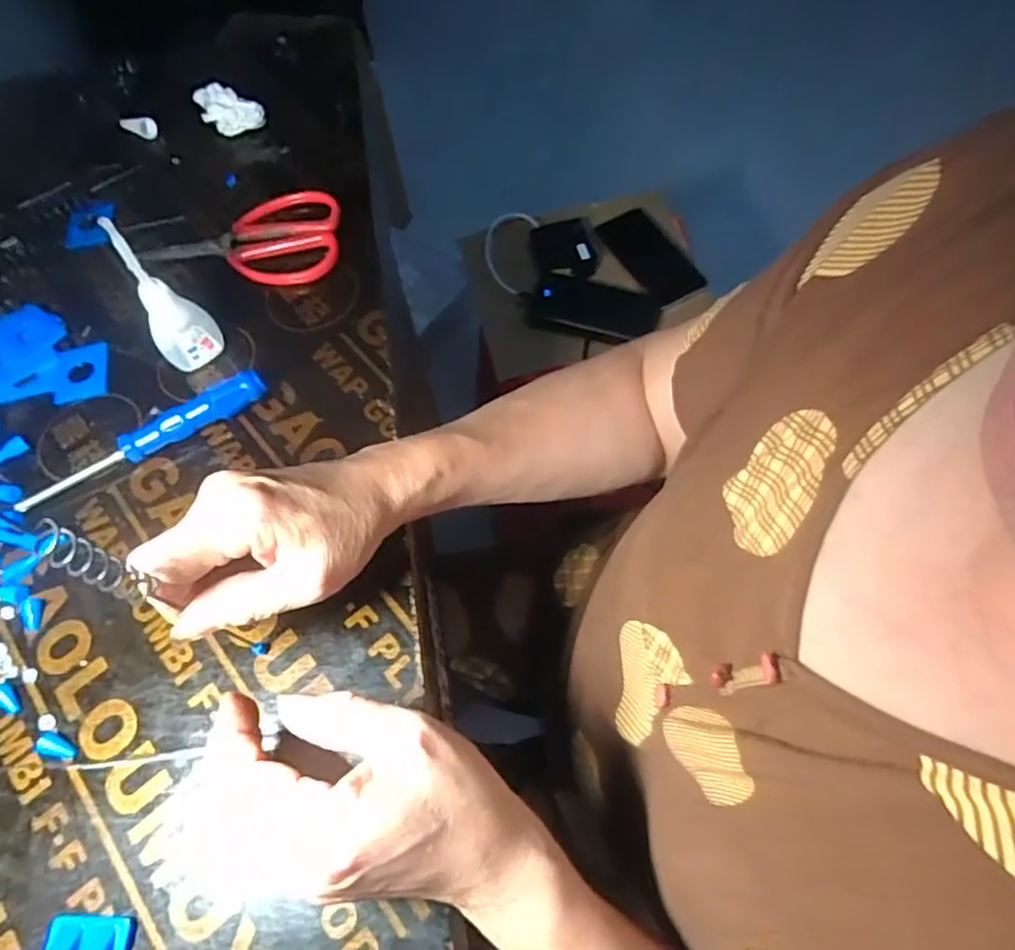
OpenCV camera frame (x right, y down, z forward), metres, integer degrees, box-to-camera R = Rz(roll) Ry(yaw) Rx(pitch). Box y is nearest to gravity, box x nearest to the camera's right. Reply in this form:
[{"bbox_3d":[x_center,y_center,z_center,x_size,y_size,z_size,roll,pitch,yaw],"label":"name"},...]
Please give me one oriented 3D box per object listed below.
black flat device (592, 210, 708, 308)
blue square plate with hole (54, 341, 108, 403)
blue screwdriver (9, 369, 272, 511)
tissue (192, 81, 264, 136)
[{"bbox_3d":[0.195,-0.295,0.882,0.089,0.014,0.160,-25,68,-19],"label":"black flat device"},{"bbox_3d":[-0.280,-0.068,0.429,0.034,0.004,0.042,-12,64,-3],"label":"blue square plate with hole"},{"bbox_3d":[-0.216,-0.020,0.389,0.152,0.020,0.016,-29,66,-11],"label":"blue screwdriver"},{"bbox_3d":[-0.219,-0.286,0.510,0.058,0.029,0.016,19,66,13],"label":"tissue"}]

